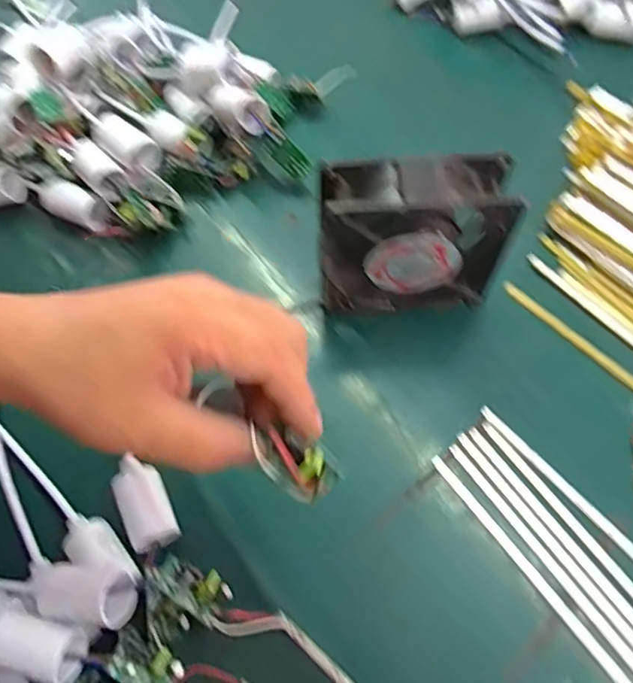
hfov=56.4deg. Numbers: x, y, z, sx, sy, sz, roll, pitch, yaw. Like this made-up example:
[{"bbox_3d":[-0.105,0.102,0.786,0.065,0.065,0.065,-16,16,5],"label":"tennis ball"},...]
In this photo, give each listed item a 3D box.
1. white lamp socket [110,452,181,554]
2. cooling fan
[{"bbox_3d":[-0.104,0.099,0.359,0.026,0.023,0.051,-25,66,-12],"label":"white lamp socket"},{"bbox_3d":[0.063,-0.066,0.392,0.122,0.119,0.039,-3,63,-1],"label":"cooling fan"}]

